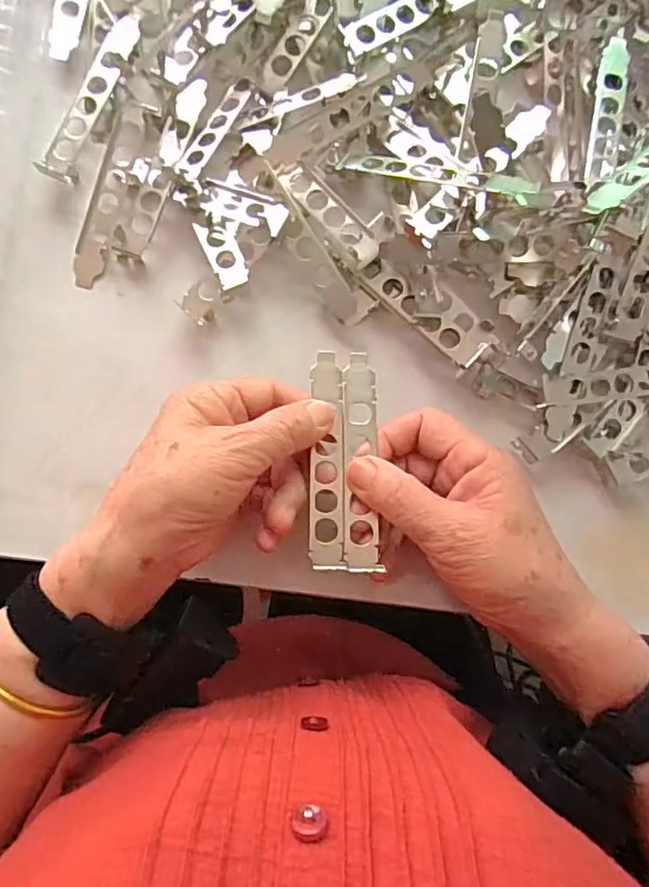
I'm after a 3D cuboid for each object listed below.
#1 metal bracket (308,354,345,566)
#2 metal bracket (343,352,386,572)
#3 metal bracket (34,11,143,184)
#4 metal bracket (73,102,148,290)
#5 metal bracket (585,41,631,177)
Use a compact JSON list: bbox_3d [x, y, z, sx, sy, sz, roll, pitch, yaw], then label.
[{"bbox_3d":[0.001,0.007,0.316,0.018,0.004,0.119,1,78,-3],"label":"metal bracket"},{"bbox_3d":[0.020,0.008,0.314,0.019,0.006,0.119,1,76,-3],"label":"metal bracket"},{"bbox_3d":[-0.145,-0.219,0.364,0.021,0.010,0.119,21,84,-1],"label":"metal bracket"},{"bbox_3d":[-0.135,-0.156,0.364,0.019,0.006,0.120,15,84,-2],"label":"metal bracket"},{"bbox_3d":[0.181,-0.213,0.367,0.020,0.007,0.102,13,84,-2],"label":"metal bracket"}]

